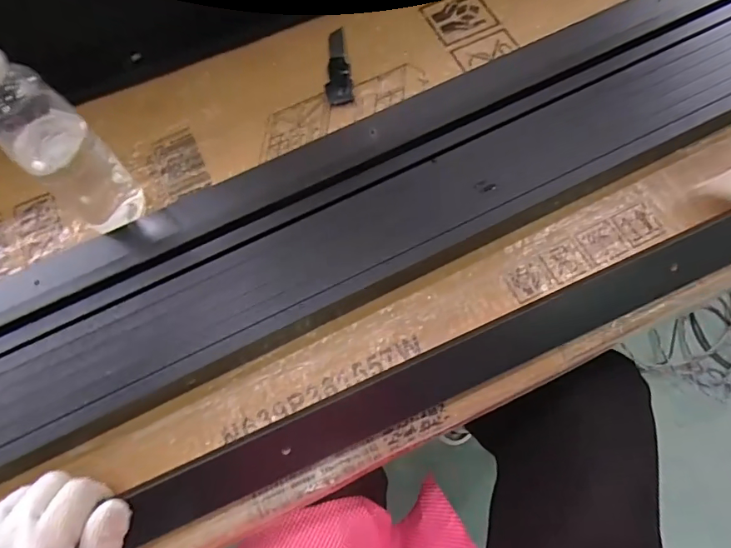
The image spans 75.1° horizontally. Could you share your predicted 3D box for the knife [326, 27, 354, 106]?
[{"bbox_3d":[-0.027,-0.209,0.475,0.025,0.006,0.092,-4,71,1],"label":"knife"}]

